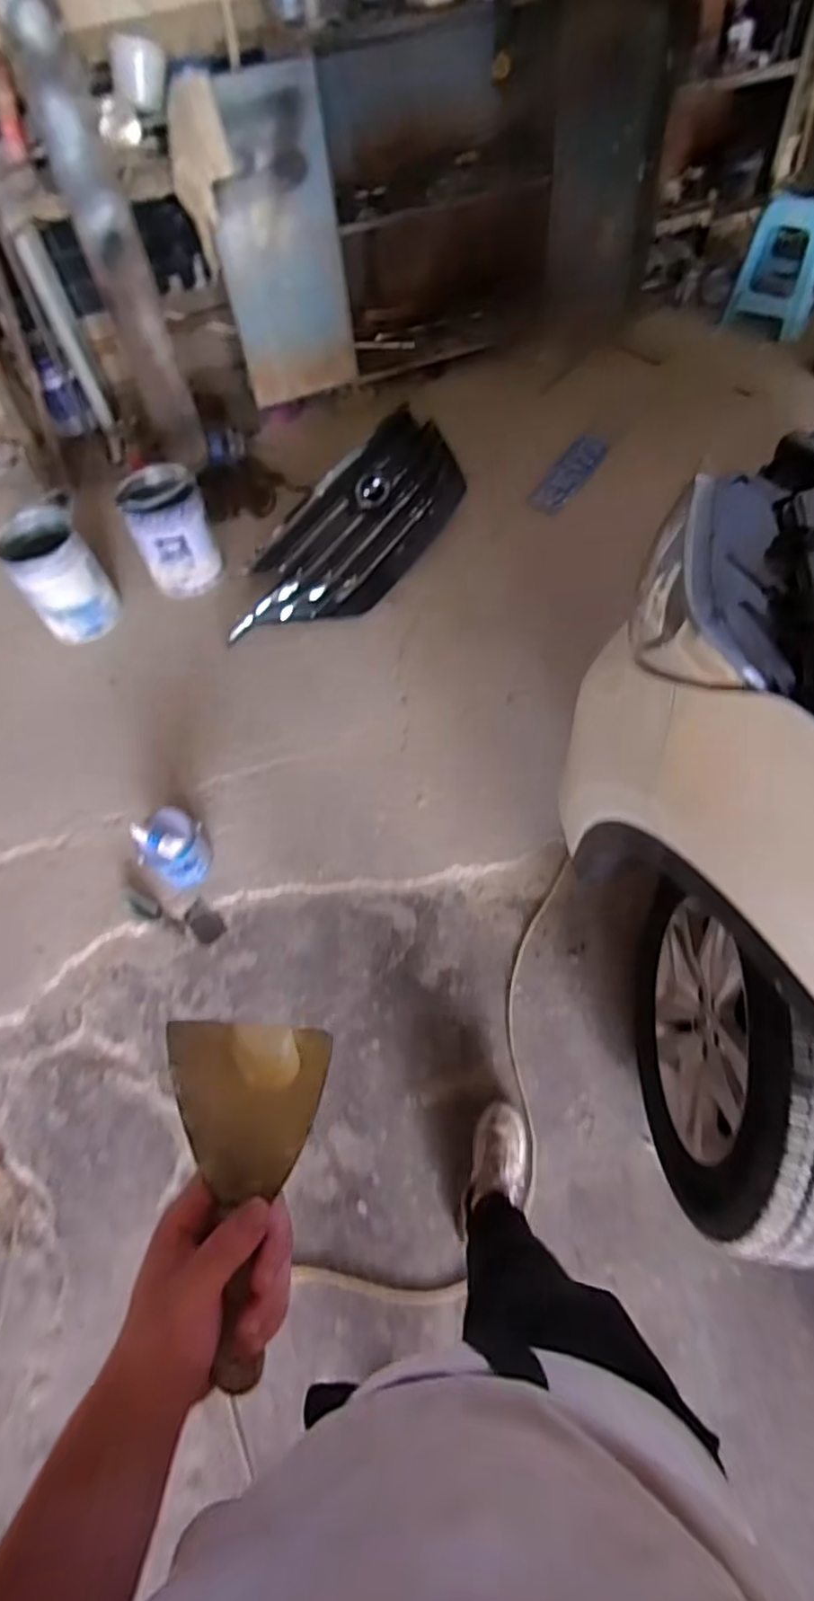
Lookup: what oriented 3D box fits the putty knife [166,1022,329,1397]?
[{"bbox_3d":[-0.090,0.222,0.363,0.091,0.013,0.190,-1,89,8],"label":"putty knife"}]

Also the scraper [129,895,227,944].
[{"bbox_3d":[-0.634,0.310,1.819,0.295,0.020,0.094,18,63,15],"label":"scraper"}]

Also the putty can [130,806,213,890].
[{"bbox_3d":[-0.630,0.130,1.794,0.175,0.205,0.167,-2,59,4],"label":"putty can"}]

